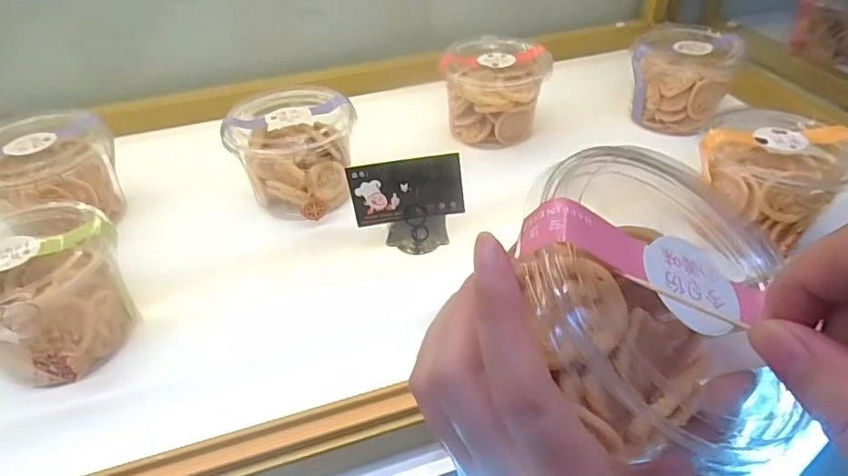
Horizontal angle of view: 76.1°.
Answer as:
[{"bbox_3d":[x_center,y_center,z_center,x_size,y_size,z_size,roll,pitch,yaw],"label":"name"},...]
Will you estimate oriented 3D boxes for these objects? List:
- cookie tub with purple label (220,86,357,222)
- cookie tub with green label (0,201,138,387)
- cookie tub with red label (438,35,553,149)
[{"bbox_3d":[-0.116,-0.079,0.507,0.100,0.095,0.092,-2,41,1],"label":"cookie tub with purple label"},{"bbox_3d":[-0.266,0.039,0.370,0.093,0.089,0.098,-2,41,1],"label":"cookie tub with green label"},{"bbox_3d":[0.077,-0.155,0.601,0.114,0.096,0.100,5,41,9],"label":"cookie tub with red label"}]

